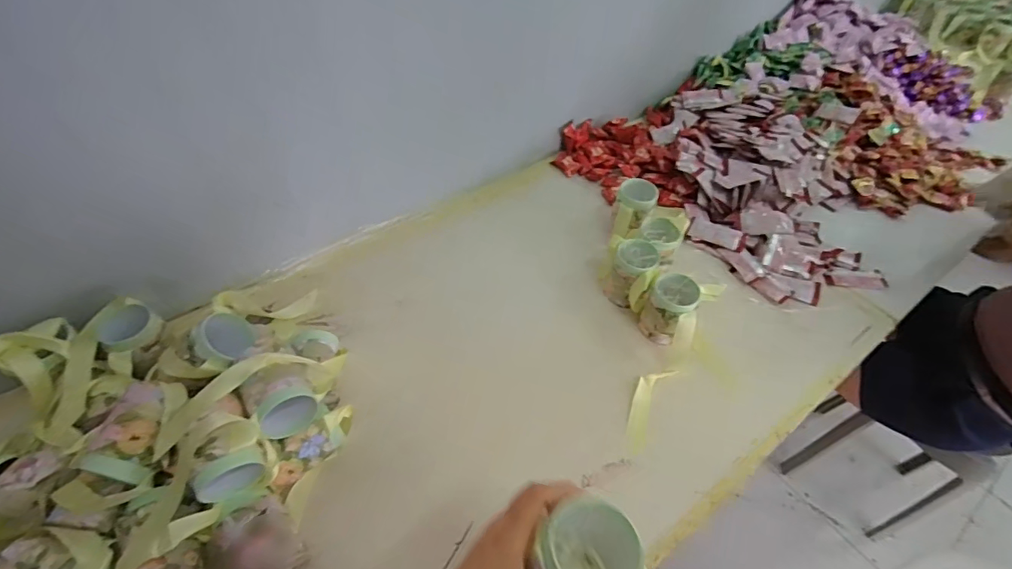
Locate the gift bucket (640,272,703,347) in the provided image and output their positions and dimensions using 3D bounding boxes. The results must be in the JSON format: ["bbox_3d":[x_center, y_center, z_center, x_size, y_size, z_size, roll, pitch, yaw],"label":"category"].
[{"bbox_3d":[0.253,0.038,0.743,0.075,0.086,0.085,28,54,20],"label":"gift bucket"}]

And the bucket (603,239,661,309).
[{"bbox_3d":[0.204,-0.012,0.785,0.067,0.092,0.076,24,53,17],"label":"bucket"}]

